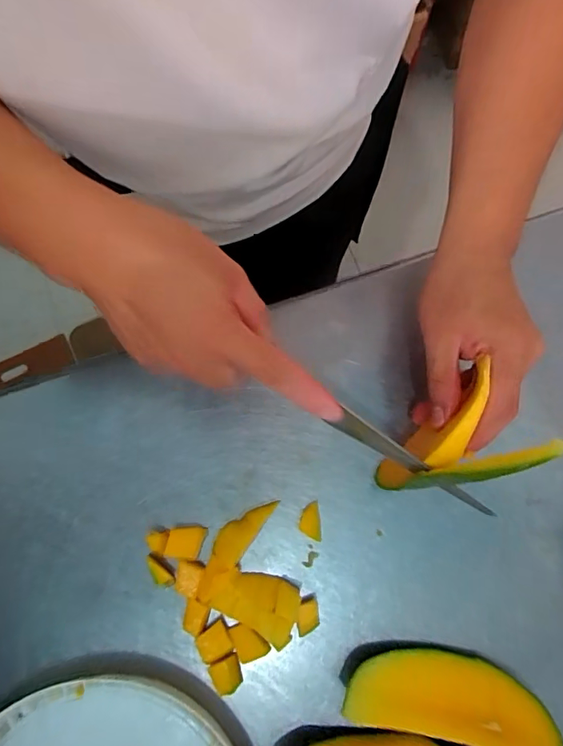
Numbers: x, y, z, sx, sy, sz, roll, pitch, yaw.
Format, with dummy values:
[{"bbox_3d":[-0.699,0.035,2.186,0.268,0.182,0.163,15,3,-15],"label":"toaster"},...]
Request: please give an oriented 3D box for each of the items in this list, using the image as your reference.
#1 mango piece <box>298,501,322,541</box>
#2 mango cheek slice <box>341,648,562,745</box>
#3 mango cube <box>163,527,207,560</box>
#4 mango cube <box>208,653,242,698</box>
[{"bbox_3d":[0.020,0.105,0.335,0.015,0.013,0.026,-4,75,-1],"label":"mango piece"},{"bbox_3d":[0.105,0.202,0.296,0.130,0.039,0.046,12,75,3],"label":"mango cheek slice"},{"bbox_3d":[-0.066,0.117,0.327,0.024,0.011,0.021,5,75,2],"label":"mango cube"},{"bbox_3d":[-0.036,0.198,0.307,0.018,0.011,0.022,-19,75,-5],"label":"mango cube"}]

